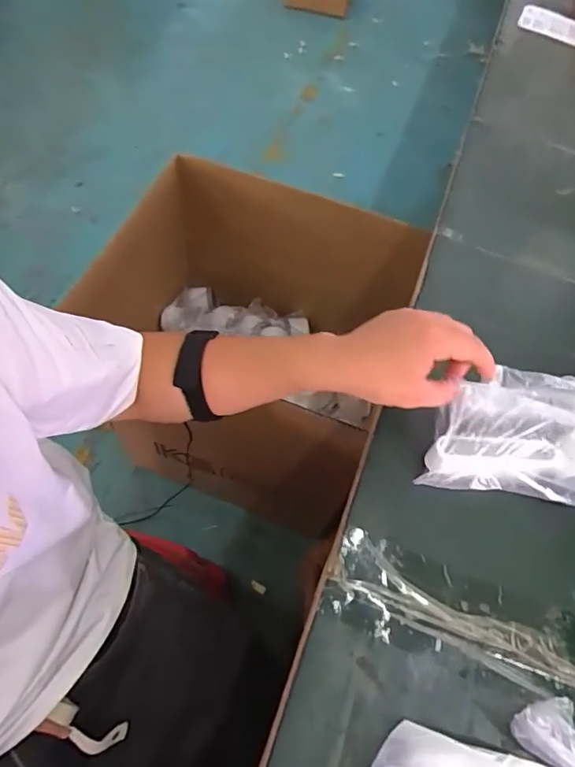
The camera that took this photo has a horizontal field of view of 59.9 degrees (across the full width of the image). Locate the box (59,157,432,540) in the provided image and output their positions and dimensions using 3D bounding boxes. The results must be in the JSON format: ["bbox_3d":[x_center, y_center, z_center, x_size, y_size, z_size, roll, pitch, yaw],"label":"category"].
[{"bbox_3d":[-0.066,-0.026,0.960,0.470,0.535,0.404,20,62,6],"label":"box"}]

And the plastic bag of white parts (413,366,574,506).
[{"bbox_3d":[0.225,0.041,0.437,0.191,0.065,0.112,9,62,3],"label":"plastic bag of white parts"}]

